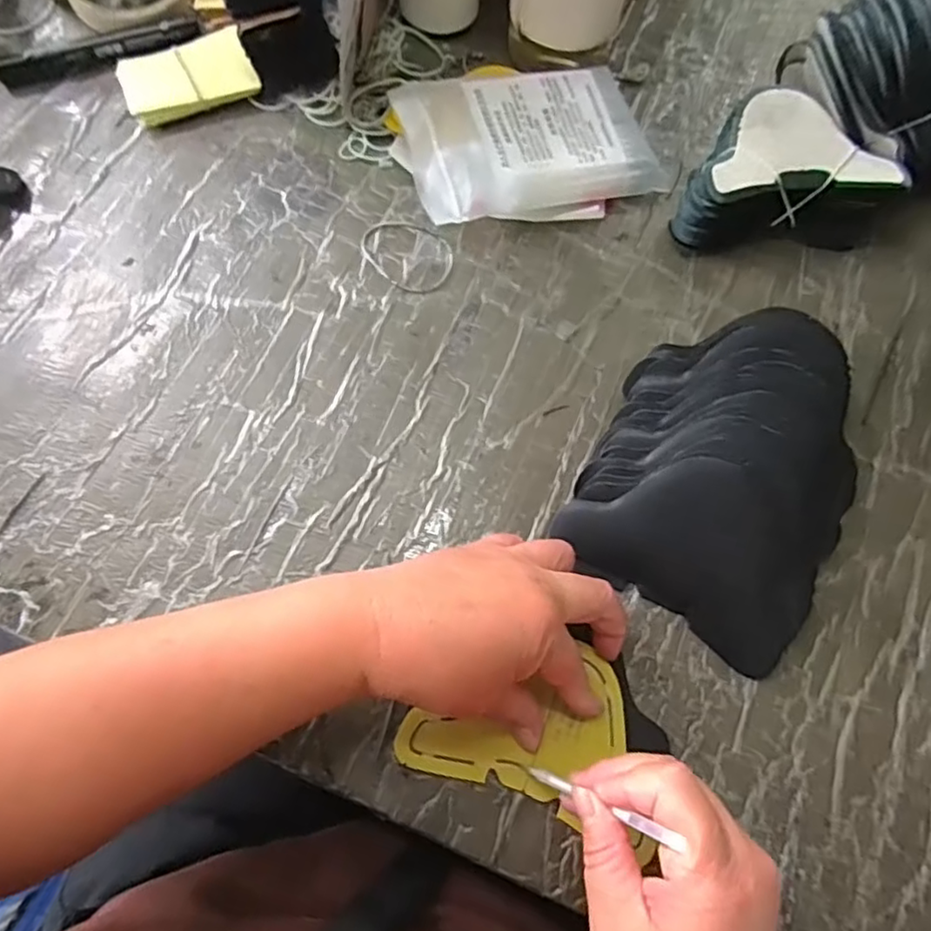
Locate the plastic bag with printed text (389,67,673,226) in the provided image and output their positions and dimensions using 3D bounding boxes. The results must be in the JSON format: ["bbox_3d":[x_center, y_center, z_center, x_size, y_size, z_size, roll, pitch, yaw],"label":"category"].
[{"bbox_3d":[0.050,-0.225,0.448,0.181,0.044,0.103,-14,73,-8],"label":"plastic bag with printed text"}]

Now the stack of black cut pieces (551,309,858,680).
[{"bbox_3d":[0.158,0.000,0.371,0.150,0.048,0.197,32,73,7],"label":"stack of black cut pieces"}]

